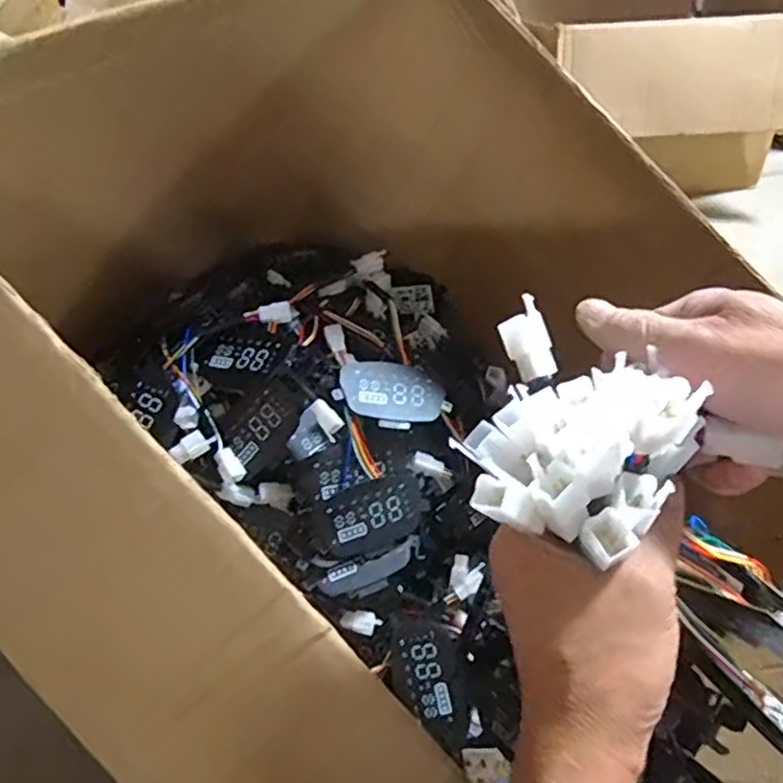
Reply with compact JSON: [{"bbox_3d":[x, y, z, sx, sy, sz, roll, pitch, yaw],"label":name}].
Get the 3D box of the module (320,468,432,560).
[{"bbox_3d":[-0.014,0.114,0.624,0.101,0.017,0.062,-20,89,-14],"label":"module"}]

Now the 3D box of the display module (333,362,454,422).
[{"bbox_3d":[0.001,0.000,0.635,0.105,0.007,0.065,5,57,-12],"label":"display module"}]

